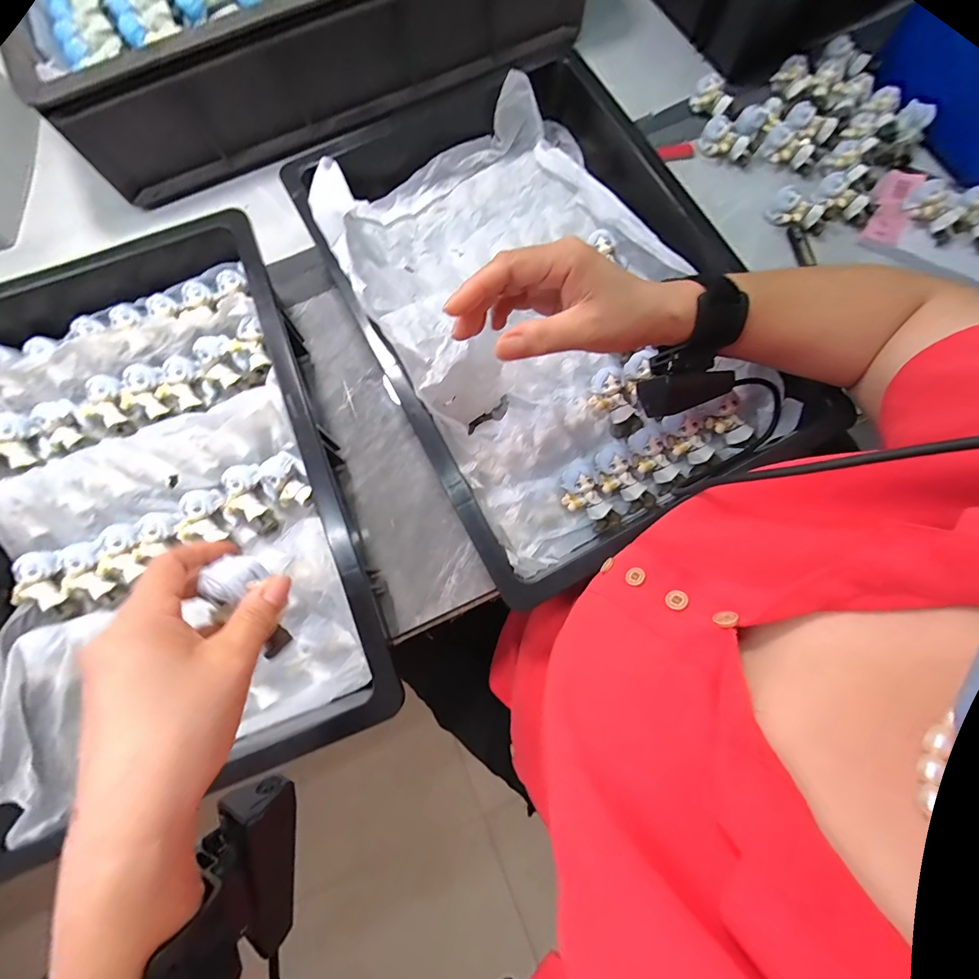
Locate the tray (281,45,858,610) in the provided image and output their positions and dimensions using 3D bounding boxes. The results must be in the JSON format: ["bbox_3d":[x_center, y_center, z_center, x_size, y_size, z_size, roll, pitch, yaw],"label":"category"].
[{"bbox_3d":[0.049,-0.173,0.386,0.315,0.081,0.448,-28,80,-5],"label":"tray"}]

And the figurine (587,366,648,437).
[{"bbox_3d":[0.118,-0.082,0.391,0.043,0.028,0.062,-14,79,-2],"label":"figurine"}]

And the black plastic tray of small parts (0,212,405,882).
[{"bbox_3d":[-0.290,0.007,0.351,0.319,0.064,0.444,-21,80,-3],"label":"black plastic tray of small parts"}]

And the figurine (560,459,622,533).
[{"bbox_3d":[0.085,0.005,0.366,0.039,0.026,0.065,-21,80,-3],"label":"figurine"}]

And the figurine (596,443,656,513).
[{"bbox_3d":[0.115,-0.009,0.366,0.033,0.023,0.064,-30,80,-5],"label":"figurine"}]

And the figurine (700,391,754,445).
[{"bbox_3d":[0.212,-0.061,0.374,0.027,0.028,0.044,-30,80,-5],"label":"figurine"}]

